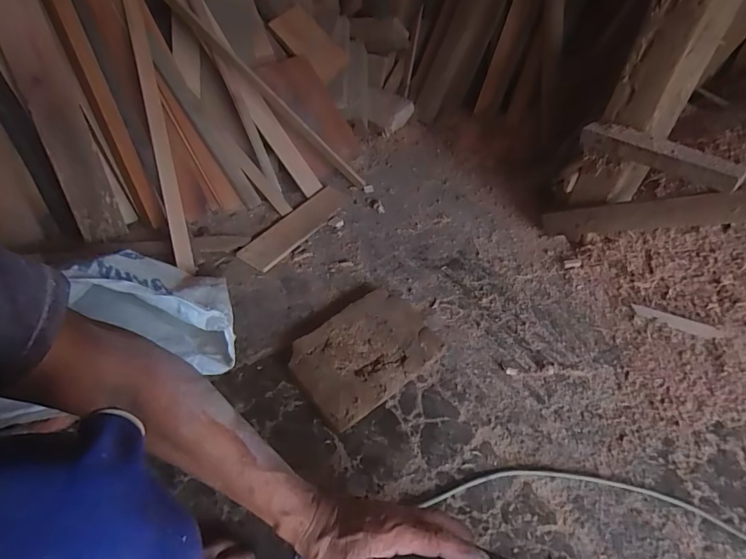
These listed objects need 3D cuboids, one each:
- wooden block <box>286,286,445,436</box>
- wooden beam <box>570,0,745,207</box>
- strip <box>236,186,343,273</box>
[{"bbox_3d":[-0.009,0.116,0.690,0.237,0.029,0.166,-31,53,-28],"label":"wooden block"},{"bbox_3d":[0.456,-0.329,0.675,0.091,0.465,0.105,-35,55,-30],"label":"wooden beam"},{"bbox_3d":[-0.165,-0.121,0.927,0.089,0.015,0.300,25,50,22],"label":"strip"}]

